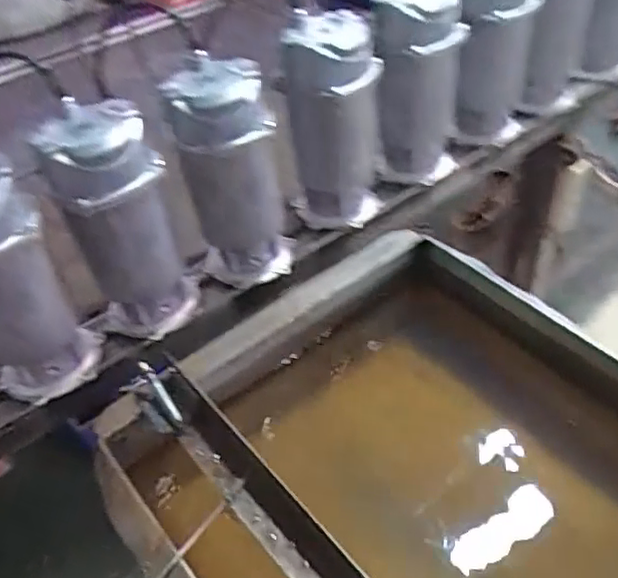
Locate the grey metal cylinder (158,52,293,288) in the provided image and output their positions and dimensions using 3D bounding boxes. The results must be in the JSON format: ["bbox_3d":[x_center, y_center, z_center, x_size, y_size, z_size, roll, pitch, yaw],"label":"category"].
[{"bbox_3d":[-0.101,-0.148,0.871,0.128,0.292,0.111,-3,44,4],"label":"grey metal cylinder"}]

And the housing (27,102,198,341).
[{"bbox_3d":[-0.235,-0.074,0.809,0.132,0.289,0.112,-10,44,-3],"label":"housing"}]

